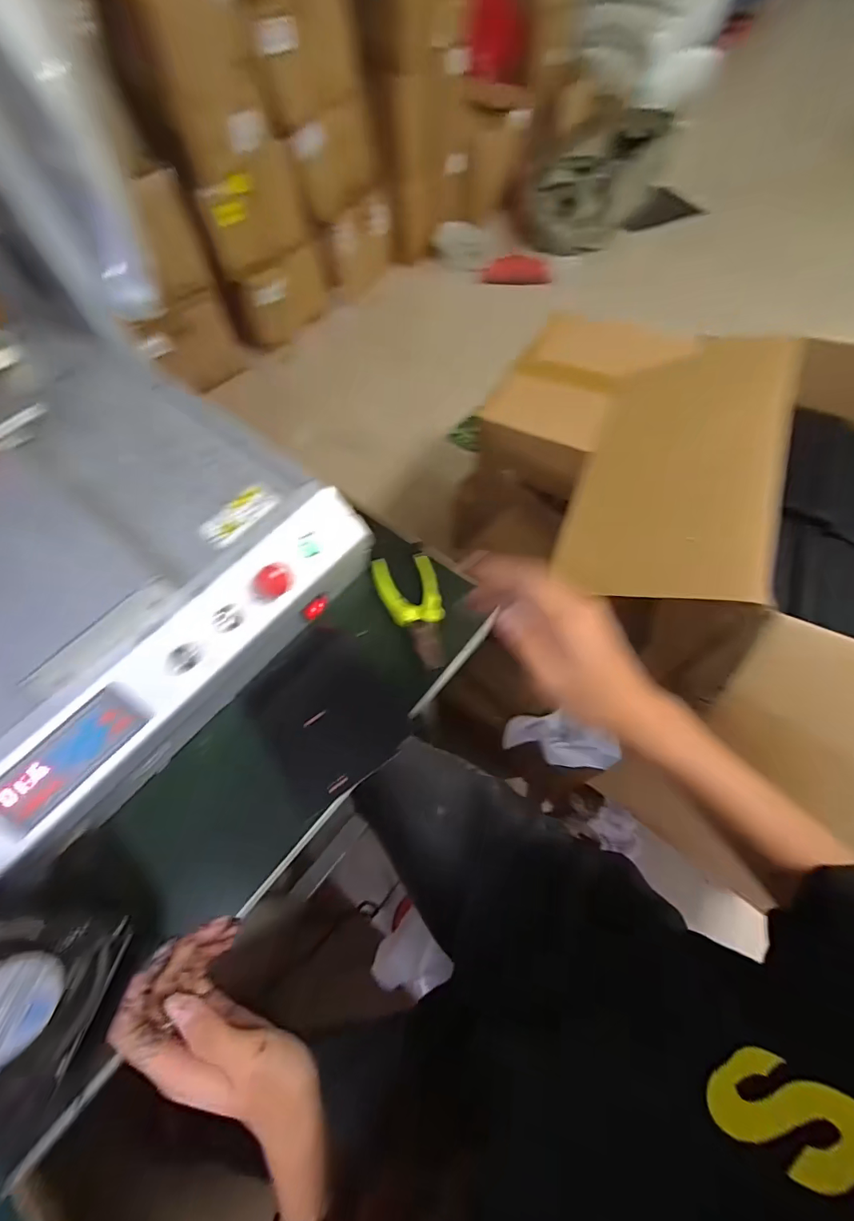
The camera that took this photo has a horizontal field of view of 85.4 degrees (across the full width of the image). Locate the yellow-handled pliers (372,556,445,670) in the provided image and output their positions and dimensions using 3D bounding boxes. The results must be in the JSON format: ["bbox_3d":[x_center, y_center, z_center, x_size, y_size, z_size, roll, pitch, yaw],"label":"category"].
[{"bbox_3d":[-0.013,-0.002,0.498,0.062,0.015,0.137,-18,64,-6],"label":"yellow-handled pliers"}]

